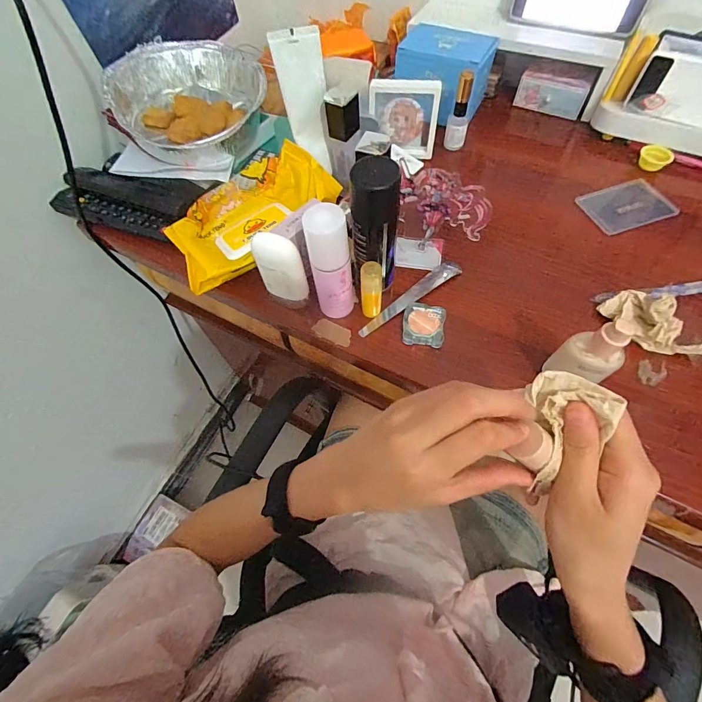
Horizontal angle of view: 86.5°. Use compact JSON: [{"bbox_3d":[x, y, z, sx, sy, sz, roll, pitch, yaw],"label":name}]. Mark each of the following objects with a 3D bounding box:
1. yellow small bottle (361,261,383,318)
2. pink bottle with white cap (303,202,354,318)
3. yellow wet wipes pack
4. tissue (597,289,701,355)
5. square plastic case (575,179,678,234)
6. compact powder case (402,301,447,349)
[{"bbox_3d":[0.021,-0.061,0.380,0.020,0.069,0.015,0,62,3],"label":"yellow small bottle"},{"bbox_3d":[-0.018,-0.079,0.357,0.036,0.125,0.030,-9,62,-2],"label":"pink bottle with white cap"},{"bbox_3d":[-0.118,-0.166,0.444,0.198,0.045,0.121,-28,64,-12],"label":"yellow wet wipes pack"},{"bbox_3d":[0.305,-0.027,0.366,0.101,0.034,0.043,36,69,20],"label":"tissue"},{"bbox_3d":[0.341,-0.182,0.460,0.092,0.010,0.069,-18,62,-7],"label":"square plastic case"},{"bbox_3d":[0.078,-0.029,0.396,0.043,0.010,0.048,8,62,7],"label":"compact powder case"}]

